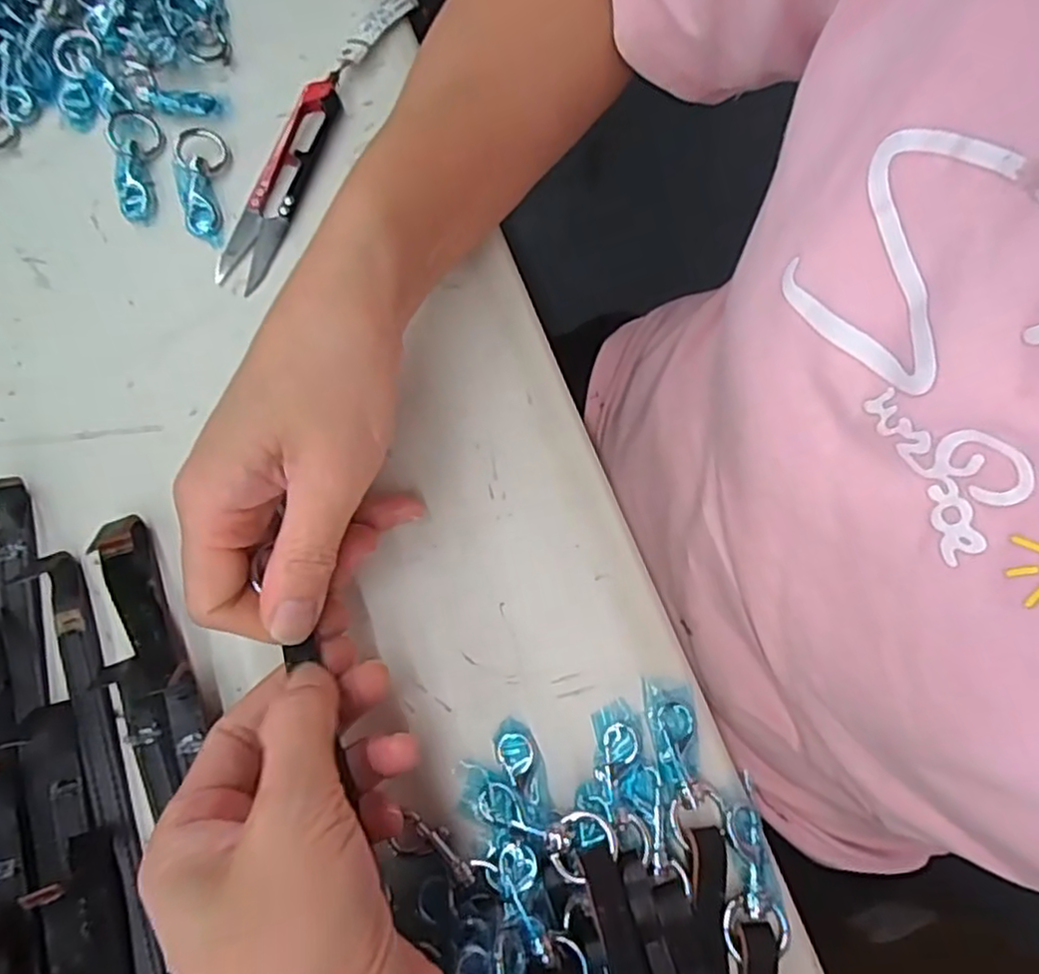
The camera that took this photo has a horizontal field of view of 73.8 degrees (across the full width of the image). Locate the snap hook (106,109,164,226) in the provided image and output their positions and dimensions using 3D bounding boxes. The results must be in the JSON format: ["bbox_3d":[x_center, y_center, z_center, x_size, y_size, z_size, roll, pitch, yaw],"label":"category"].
[{"bbox_3d":[-0.175,-0.148,0.318,0.023,0.010,0.055,-13,75,-7],"label":"snap hook"}]

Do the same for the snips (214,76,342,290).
[{"bbox_3d":[-0.108,-0.140,0.313,0.023,0.015,0.106,18,74,2],"label":"snips"}]

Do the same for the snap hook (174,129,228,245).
[{"bbox_3d":[-0.145,-0.138,0.314,0.022,0.010,0.056,-5,74,-5],"label":"snap hook"}]

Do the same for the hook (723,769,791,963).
[{"bbox_3d":[0.078,0.132,0.242,0.021,0.004,0.056,-8,75,-5],"label":"hook"}]

